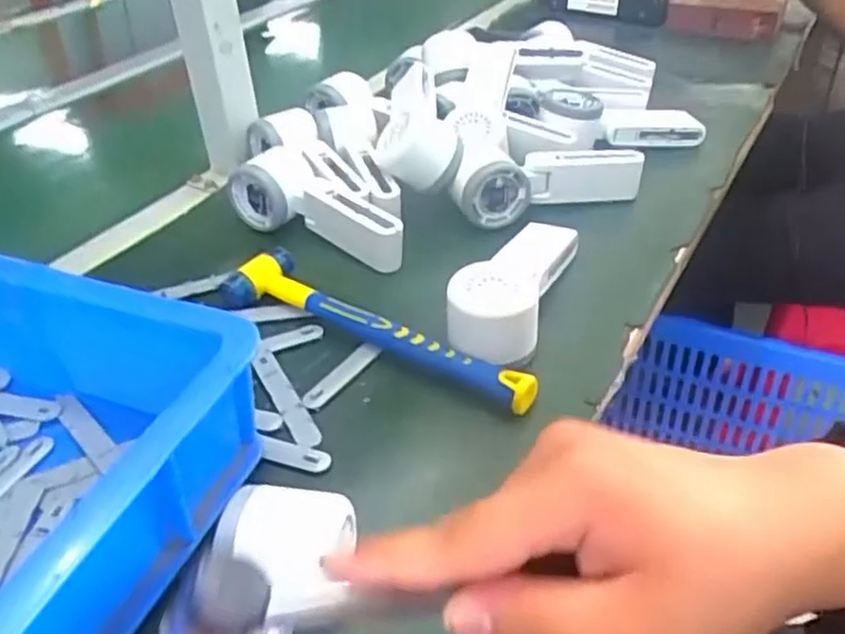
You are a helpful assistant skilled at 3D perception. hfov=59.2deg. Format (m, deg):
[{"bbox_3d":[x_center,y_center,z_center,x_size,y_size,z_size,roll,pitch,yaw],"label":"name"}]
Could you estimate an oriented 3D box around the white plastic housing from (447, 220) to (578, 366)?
[{"bbox_3d":[0.064,-0.024,0.519,0.059,0.054,0.168,11,40,18],"label":"white plastic housing"}]

